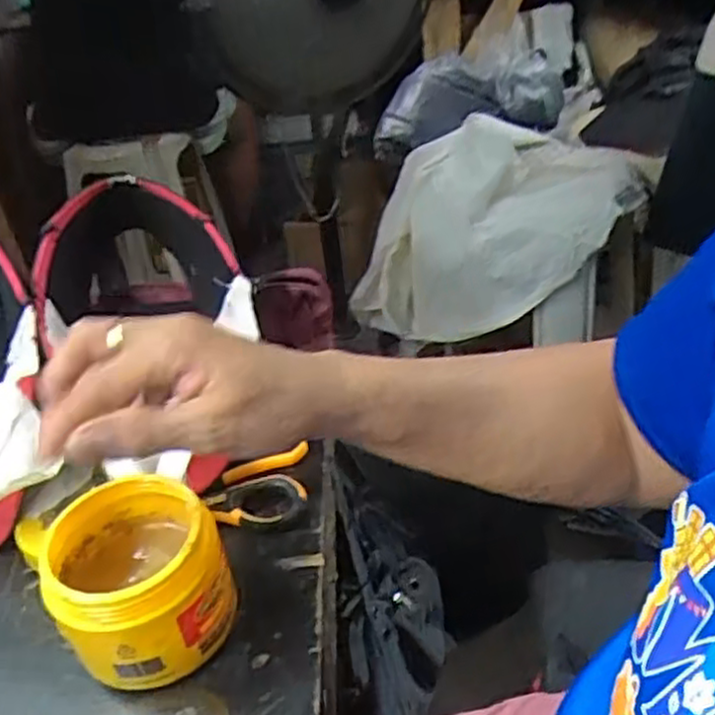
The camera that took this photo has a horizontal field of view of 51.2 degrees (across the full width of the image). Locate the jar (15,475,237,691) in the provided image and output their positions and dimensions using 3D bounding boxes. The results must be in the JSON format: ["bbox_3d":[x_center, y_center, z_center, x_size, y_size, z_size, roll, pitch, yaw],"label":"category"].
[{"bbox_3d":[-0.127,0.125,0.431,0.091,0.098,0.099,-4,38,3],"label":"jar"}]

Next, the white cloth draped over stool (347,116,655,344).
[{"bbox_3d":[0.227,-0.209,1.202,0.356,0.256,0.367,21,46,31],"label":"white cloth draped over stool"}]

